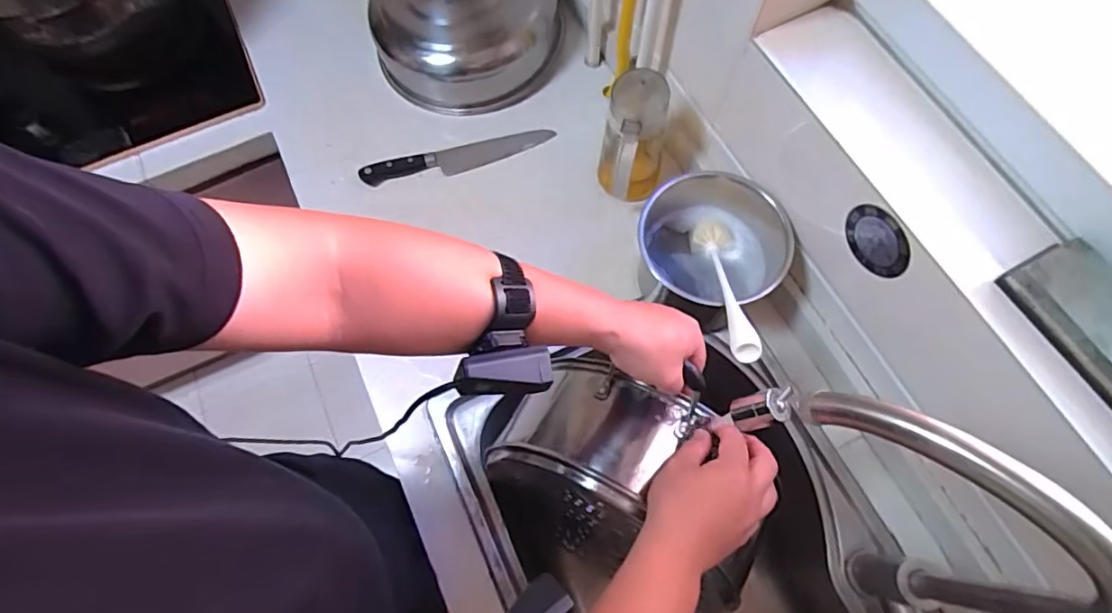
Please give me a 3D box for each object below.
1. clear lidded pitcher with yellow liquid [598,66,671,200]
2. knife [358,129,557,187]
[{"bbox_3d":[0.099,-0.211,0.725,0.078,0.174,0.081,-1,69,2],"label":"clear lidded pitcher with yellow liquid"},{"bbox_3d":[-0.145,-0.223,0.837,0.289,0.023,0.042,-15,69,-4],"label":"knife"}]

